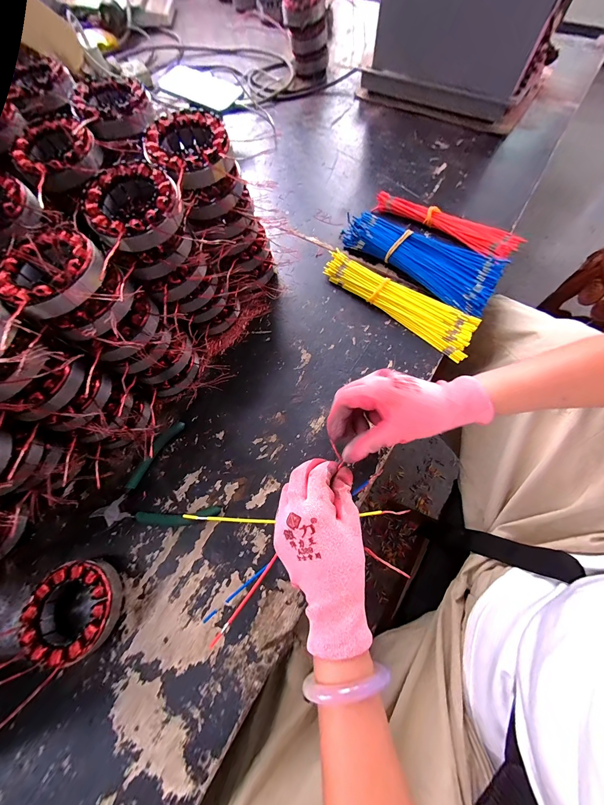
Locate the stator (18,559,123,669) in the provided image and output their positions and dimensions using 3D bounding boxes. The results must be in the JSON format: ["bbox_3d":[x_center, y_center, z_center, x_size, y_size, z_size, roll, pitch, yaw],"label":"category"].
[{"bbox_3d":[-0.237,0.214,0.290,0.085,0.029,0.086,0,69,1],"label":"stator"}]

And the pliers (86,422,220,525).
[{"bbox_3d":[-0.185,0.107,0.339,0.134,0.020,0.127,-28,71,-9],"label":"pliers"}]

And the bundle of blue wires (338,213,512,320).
[{"bbox_3d":[0.183,-0.232,0.443,0.245,0.037,0.103,35,74,14],"label":"bundle of blue wires"}]

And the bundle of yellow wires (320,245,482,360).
[{"bbox_3d":[0.142,-0.155,0.423,0.244,0.024,0.063,38,74,14],"label":"bundle of yellow wires"}]

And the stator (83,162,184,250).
[{"bbox_3d":[-0.161,-0.189,0.275,0.086,0.031,0.089,0,69,1],"label":"stator"}]

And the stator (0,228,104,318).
[{"bbox_3d":[-0.225,-0.117,0.251,0.084,0.025,0.088,0,69,1],"label":"stator"}]

